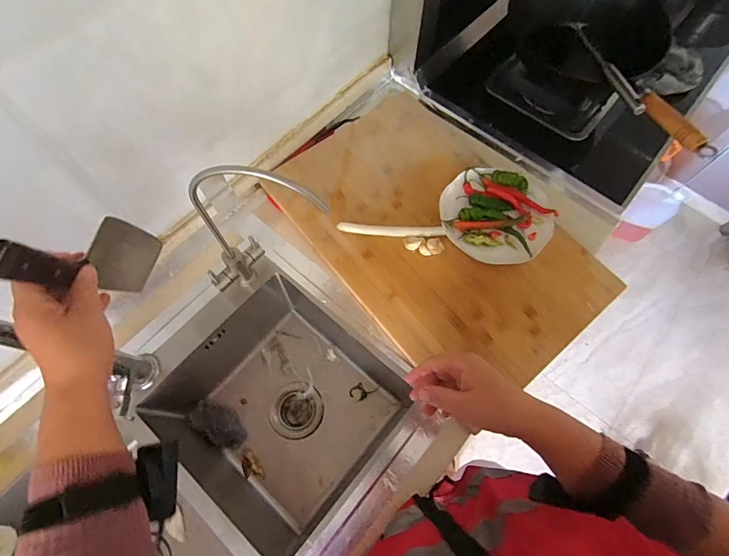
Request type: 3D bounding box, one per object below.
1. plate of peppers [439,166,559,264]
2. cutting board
[{"bbox_3d":[0.247,-0.117,0.721,0.207,0.041,0.188,19,68,7],"label":"plate of peppers"},{"bbox_3d":[0.133,-0.094,0.725,0.394,0.034,0.591,-36,72,-15],"label":"cutting board"}]

